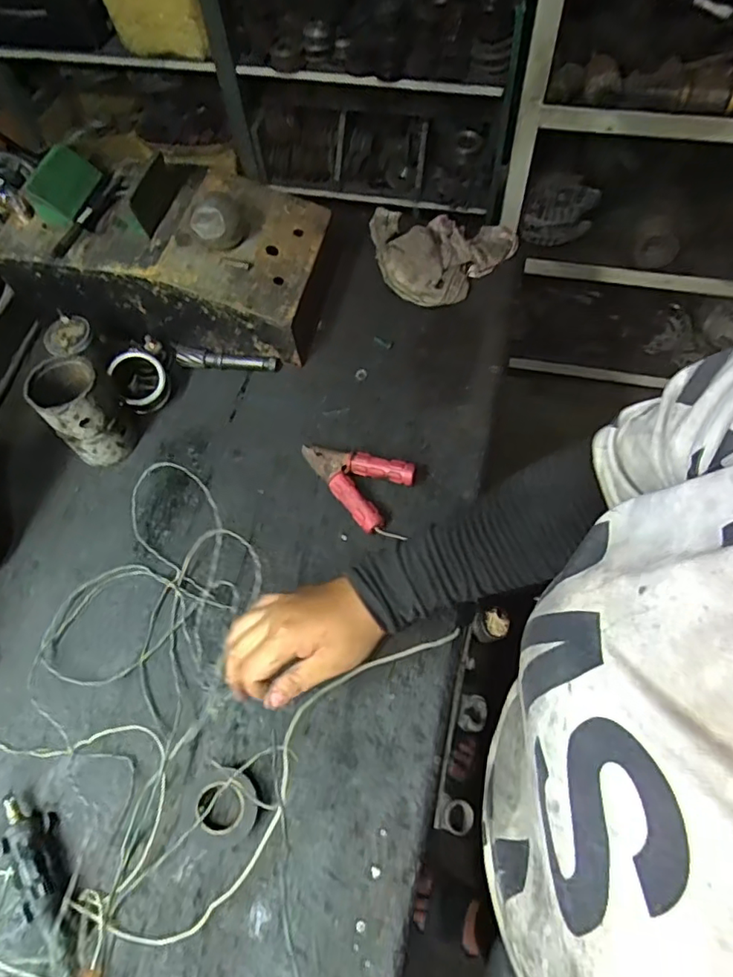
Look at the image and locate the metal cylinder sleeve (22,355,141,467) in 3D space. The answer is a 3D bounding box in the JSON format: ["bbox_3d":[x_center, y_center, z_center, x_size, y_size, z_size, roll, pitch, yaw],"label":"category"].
[{"bbox_3d":[-0.294,-0.080,0.598,0.078,0.107,0.074,41,71,20],"label":"metal cylinder sleeve"}]

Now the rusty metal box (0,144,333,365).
[{"bbox_3d":[-0.227,-0.275,0.668,0.345,0.147,0.179,8,64,7],"label":"rusty metal box"}]

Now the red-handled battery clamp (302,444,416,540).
[{"bbox_3d":[-0.013,0.001,0.585,0.115,0.027,0.080,8,64,7],"label":"red-handled battery clamp"}]

